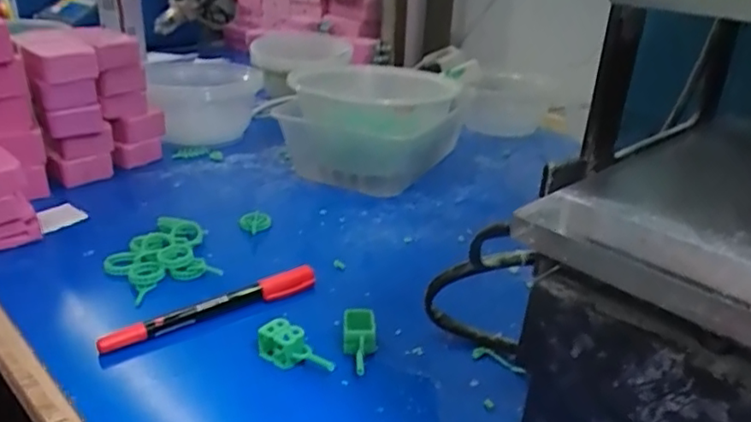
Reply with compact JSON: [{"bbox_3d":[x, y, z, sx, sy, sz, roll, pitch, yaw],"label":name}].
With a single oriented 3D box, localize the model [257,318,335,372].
[{"bbox_3d":[-0.043,0.078,0.335,0.045,0.023,0.014,18,29,28],"label":"model"}]

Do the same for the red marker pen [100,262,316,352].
[{"bbox_3d":[-0.099,0.059,0.374,0.138,0.017,0.012,-16,31,-34],"label":"red marker pen"}]

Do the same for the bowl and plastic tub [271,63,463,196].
[{"bbox_3d":[-0.003,-0.085,0.605,0.168,0.088,0.149,2,26,-3],"label":"bowl and plastic tub"}]

